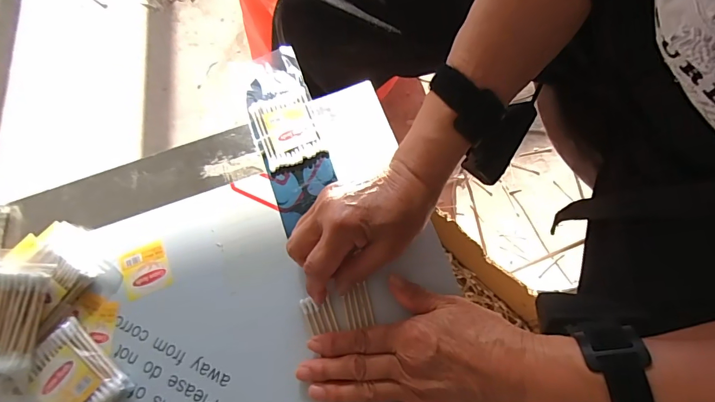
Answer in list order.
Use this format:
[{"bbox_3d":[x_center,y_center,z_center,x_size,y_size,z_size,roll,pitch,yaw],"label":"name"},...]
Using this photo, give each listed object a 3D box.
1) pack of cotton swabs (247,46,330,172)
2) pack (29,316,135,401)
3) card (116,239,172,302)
[{"bbox_3d":[-0.078,-0.095,0.394,0.061,0.014,0.130,-18,73,-3],"label":"pack of cotton swabs"},{"bbox_3d":[-0.224,0.137,0.309,0.080,0.026,0.053,42,79,14],"label":"pack"},{"bbox_3d":[-0.186,0.059,0.345,0.039,0.004,0.043,-23,73,-4],"label":"card"}]

